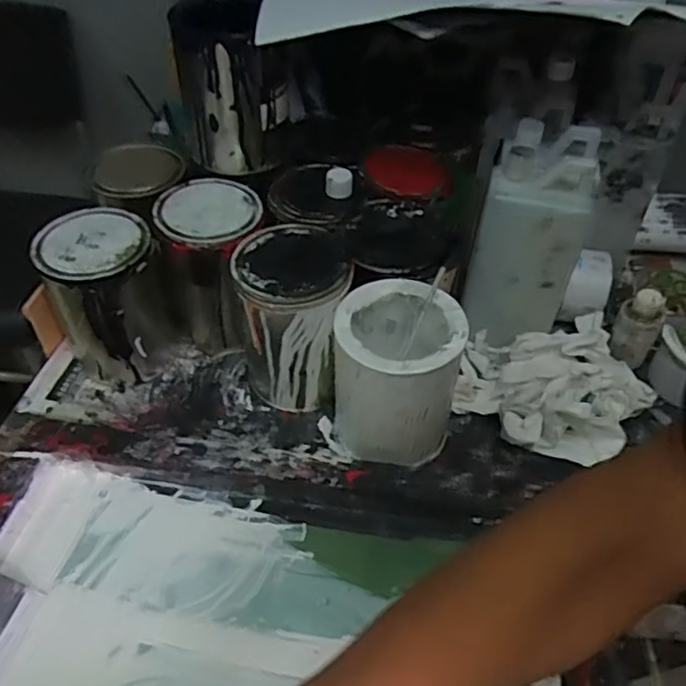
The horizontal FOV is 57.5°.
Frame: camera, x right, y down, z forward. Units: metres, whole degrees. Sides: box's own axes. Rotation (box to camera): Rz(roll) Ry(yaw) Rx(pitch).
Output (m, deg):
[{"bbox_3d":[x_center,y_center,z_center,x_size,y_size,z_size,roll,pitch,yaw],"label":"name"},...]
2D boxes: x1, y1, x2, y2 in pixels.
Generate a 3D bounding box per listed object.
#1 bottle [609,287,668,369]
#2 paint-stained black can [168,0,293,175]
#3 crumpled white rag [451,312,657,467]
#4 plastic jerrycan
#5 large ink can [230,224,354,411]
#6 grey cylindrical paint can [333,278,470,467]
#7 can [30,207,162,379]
[{"bbox_3d":[0.303,-0.016,0.643,0.044,0.081,0.034,20,50,23],"label":"bottle"},{"bbox_3d":[-0.109,-0.256,0.633,0.107,0.152,0.107,-11,48,-11],"label":"paint-stained black can"},{"bbox_3d":[0.206,0.043,0.618,0.189,0.059,0.147,-6,45,-7],"label":"crumpled white rag"},{"bbox_3d":[0.191,-0.110,0.626,0.095,0.179,0.121,15,49,19],"label":"plastic jerrycan"},{"bbox_3d":[-0.041,-0.021,0.605,0.107,0.157,0.103,-2,45,2],"label":"large ink can"},{"bbox_3d":[0.049,0.031,0.563,0.105,0.144,0.106,-2,45,2],"label":"grey cylindrical paint can"},{"bbox_3d":[-0.232,-0.045,0.632,0.106,0.153,0.098,-2,45,2],"label":"can"}]

